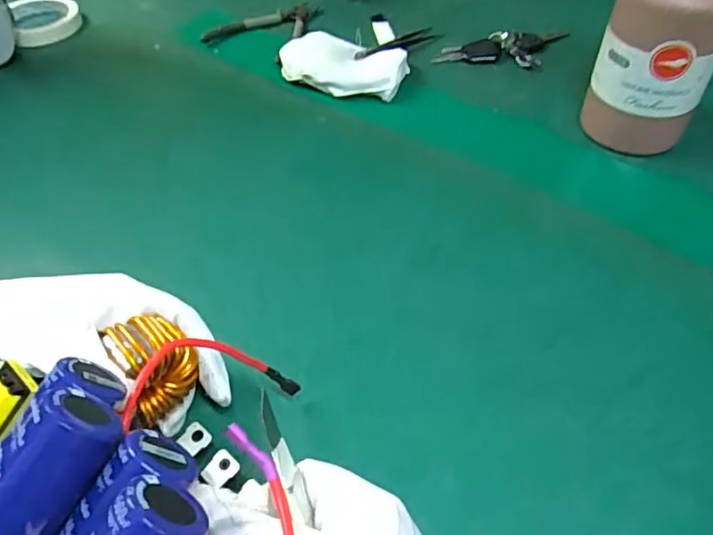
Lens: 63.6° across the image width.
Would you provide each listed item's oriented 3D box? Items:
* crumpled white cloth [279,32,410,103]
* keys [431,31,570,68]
[{"bbox_3d":[-0.014,-0.207,0.592,0.128,0.022,0.081,17,50,17],"label":"crumpled white cloth"},{"bbox_3d":[0.164,-0.240,0.628,0.155,0.018,0.062,-7,47,-4],"label":"keys"}]

